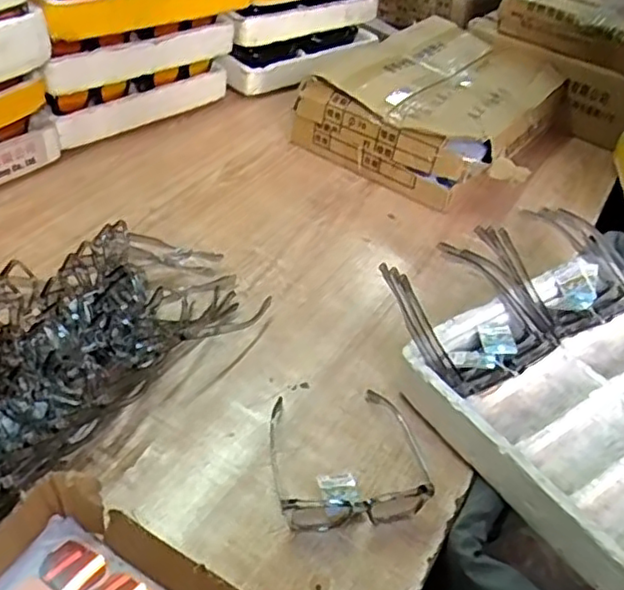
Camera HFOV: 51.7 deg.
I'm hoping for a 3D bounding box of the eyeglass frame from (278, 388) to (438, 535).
[{"bbox_3d":[0.032,0.152,0.643,0.146,0.042,0.149,-4,43,-12],"label":"eyeglass frame"}]

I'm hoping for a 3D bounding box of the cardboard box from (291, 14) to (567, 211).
[{"bbox_3d":[0.234,-0.342,1.148,0.368,0.163,0.426,28,46,22],"label":"cardboard box"}]

